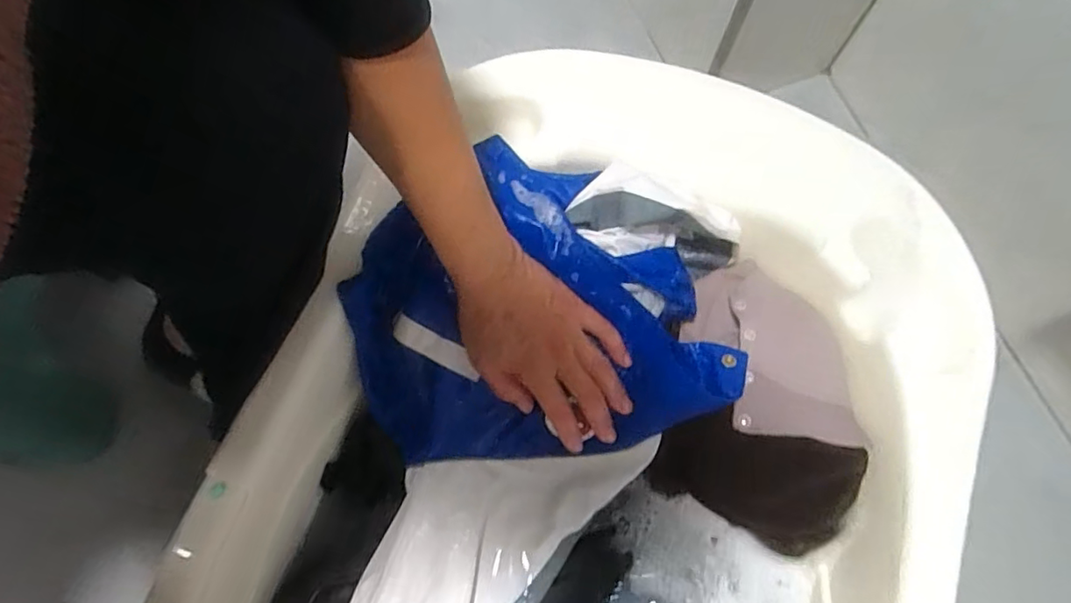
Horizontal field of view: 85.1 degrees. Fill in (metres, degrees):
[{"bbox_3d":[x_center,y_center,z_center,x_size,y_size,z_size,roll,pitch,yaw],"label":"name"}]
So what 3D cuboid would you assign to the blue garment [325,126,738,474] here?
[{"bbox_3d":[-0.001,0.030,0.478,0.279,0.095,0.264,38,74,10],"label":"blue garment"}]

